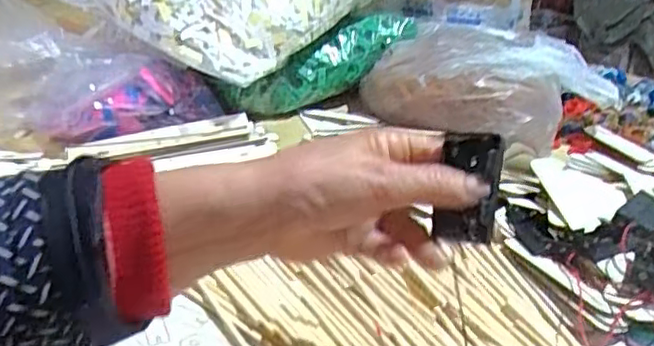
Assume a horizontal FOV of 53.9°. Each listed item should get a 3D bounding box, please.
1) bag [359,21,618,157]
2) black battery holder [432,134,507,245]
[{"bbox_3d":[0.211,-0.125,0.855,0.273,0.097,0.245,22,30,30],"label":"bag"},{"bbox_3d":[0.075,0.008,0.336,0.031,0.057,0.018,8,-10,5],"label":"black battery holder"}]

